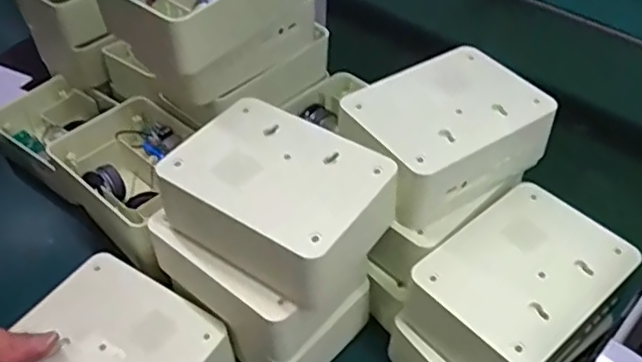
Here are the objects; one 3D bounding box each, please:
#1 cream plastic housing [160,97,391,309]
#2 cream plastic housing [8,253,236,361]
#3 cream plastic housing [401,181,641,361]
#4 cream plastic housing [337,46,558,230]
[{"bbox_3d":[-0.032,0.010,0.419,0.137,0.061,0.104,28,51,25],"label":"cream plastic housing"},{"bbox_3d":[-0.155,0.134,0.456,0.144,0.063,0.105,24,49,22],"label":"cream plastic housing"},{"bbox_3d":[0.143,0.076,0.428,0.141,0.052,0.105,-33,53,-29],"label":"cream plastic housing"},{"bbox_3d":[0.091,-0.038,0.462,0.143,0.054,0.101,-24,49,-22],"label":"cream plastic housing"}]

